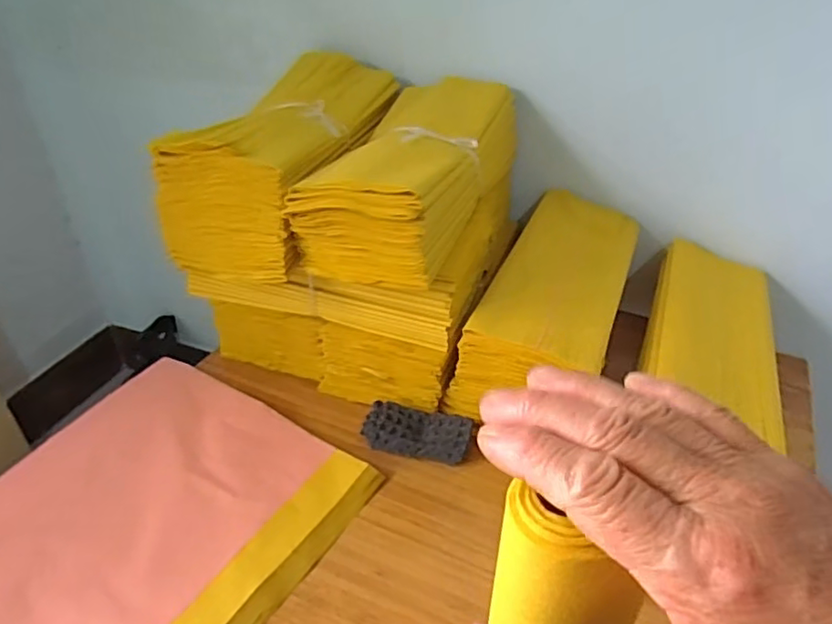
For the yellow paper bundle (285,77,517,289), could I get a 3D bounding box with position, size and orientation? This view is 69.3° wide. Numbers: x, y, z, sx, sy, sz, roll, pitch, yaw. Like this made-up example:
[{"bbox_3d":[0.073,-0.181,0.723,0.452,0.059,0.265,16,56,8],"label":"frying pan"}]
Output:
[{"bbox_3d":[0.002,-0.155,0.669,0.145,0.114,0.313,14,38,16],"label":"yellow paper bundle"}]

